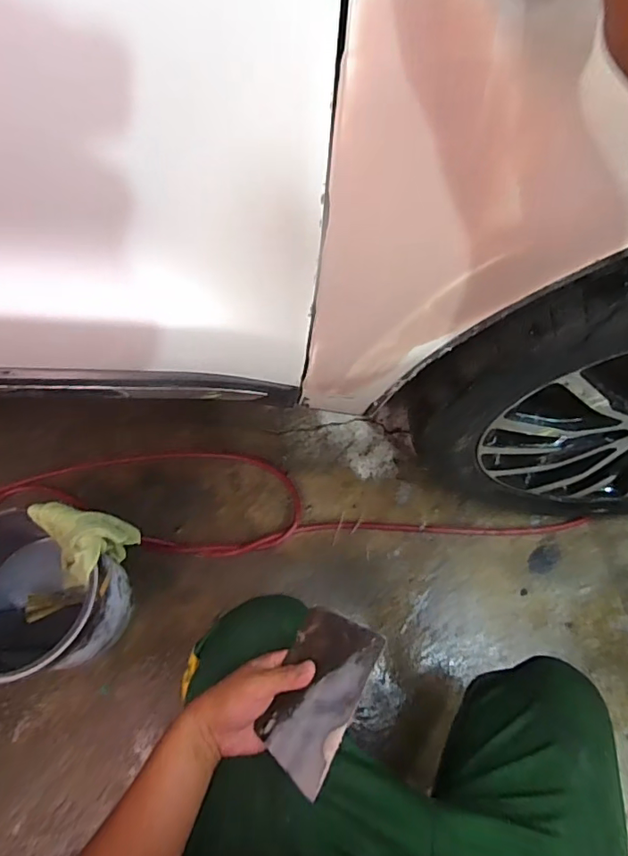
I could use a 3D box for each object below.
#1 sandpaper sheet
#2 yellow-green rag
[{"bbox_3d":[0.001,0.242,0.495,0.094,0.010,0.139,13,70,49],"label":"sandpaper sheet"},{"bbox_3d":[-0.349,0.195,0.834,0.107,0.207,0.113,-8,64,-8],"label":"yellow-green rag"}]

